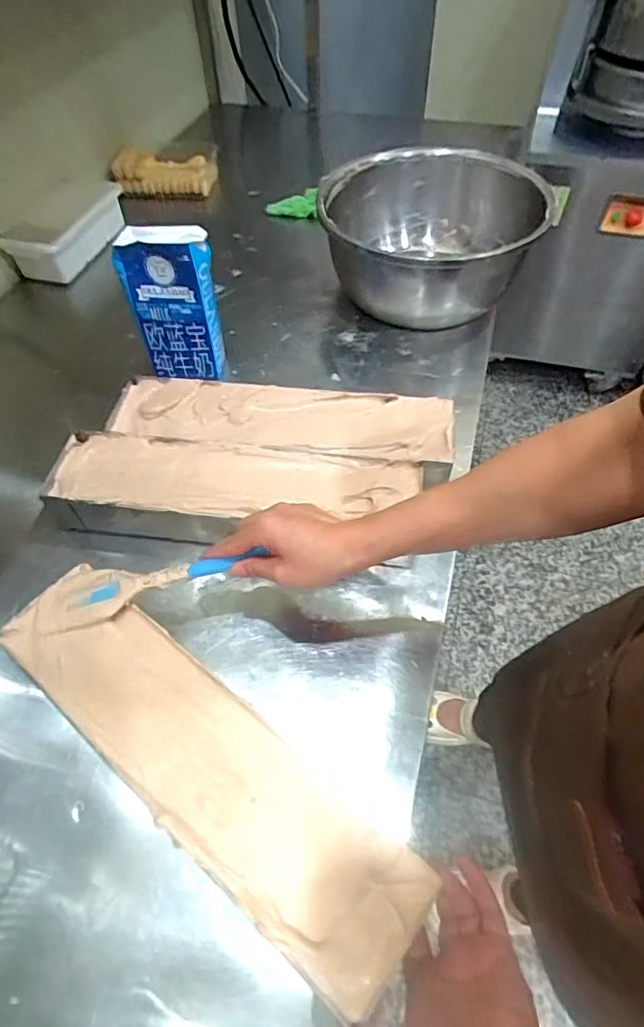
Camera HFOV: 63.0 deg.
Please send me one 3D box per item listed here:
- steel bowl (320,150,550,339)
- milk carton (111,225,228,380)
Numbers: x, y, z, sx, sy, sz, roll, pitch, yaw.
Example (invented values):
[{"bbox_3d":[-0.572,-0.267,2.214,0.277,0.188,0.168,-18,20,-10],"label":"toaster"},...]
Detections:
[{"bbox_3d":[0.156,-0.417,0.814,0.300,0.144,0.310,-1,56,1],"label":"steel bowl"},{"bbox_3d":[-0.189,-0.269,0.687,0.113,0.186,0.064,-3,56,0],"label":"milk carton"}]

